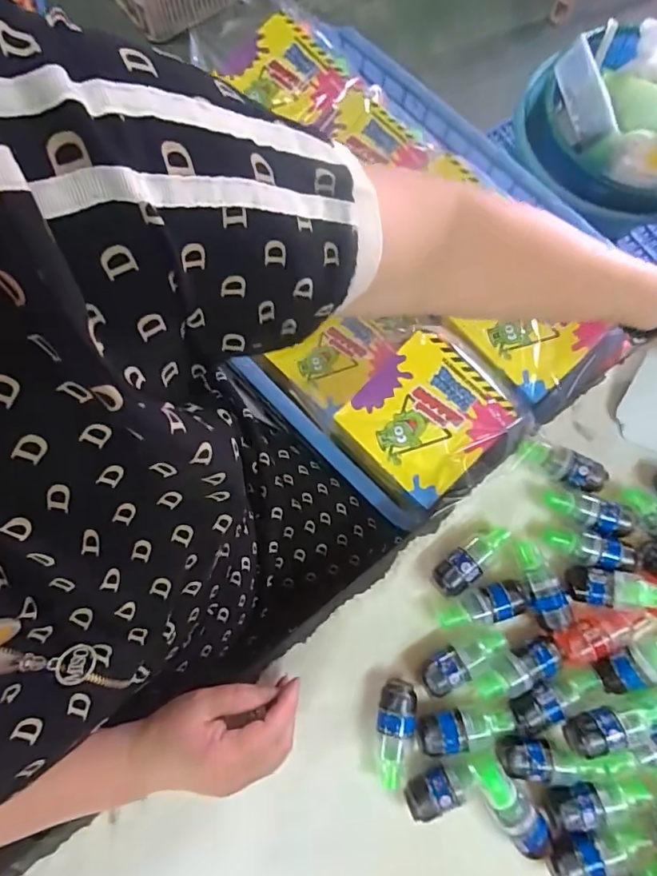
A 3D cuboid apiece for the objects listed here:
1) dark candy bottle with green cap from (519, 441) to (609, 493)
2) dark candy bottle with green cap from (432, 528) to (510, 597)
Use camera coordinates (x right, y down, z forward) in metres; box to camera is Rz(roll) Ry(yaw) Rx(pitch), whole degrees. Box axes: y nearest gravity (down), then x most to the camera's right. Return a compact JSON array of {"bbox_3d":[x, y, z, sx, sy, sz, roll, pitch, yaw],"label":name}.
[{"bbox_3d":[0.213,0.027,0.447,0.078,0.027,0.028,22,78,5],"label":"dark candy bottle with green cap"},{"bbox_3d":[0.124,0.107,0.431,0.078,0.031,0.029,-38,80,-8],"label":"dark candy bottle with green cap"}]

